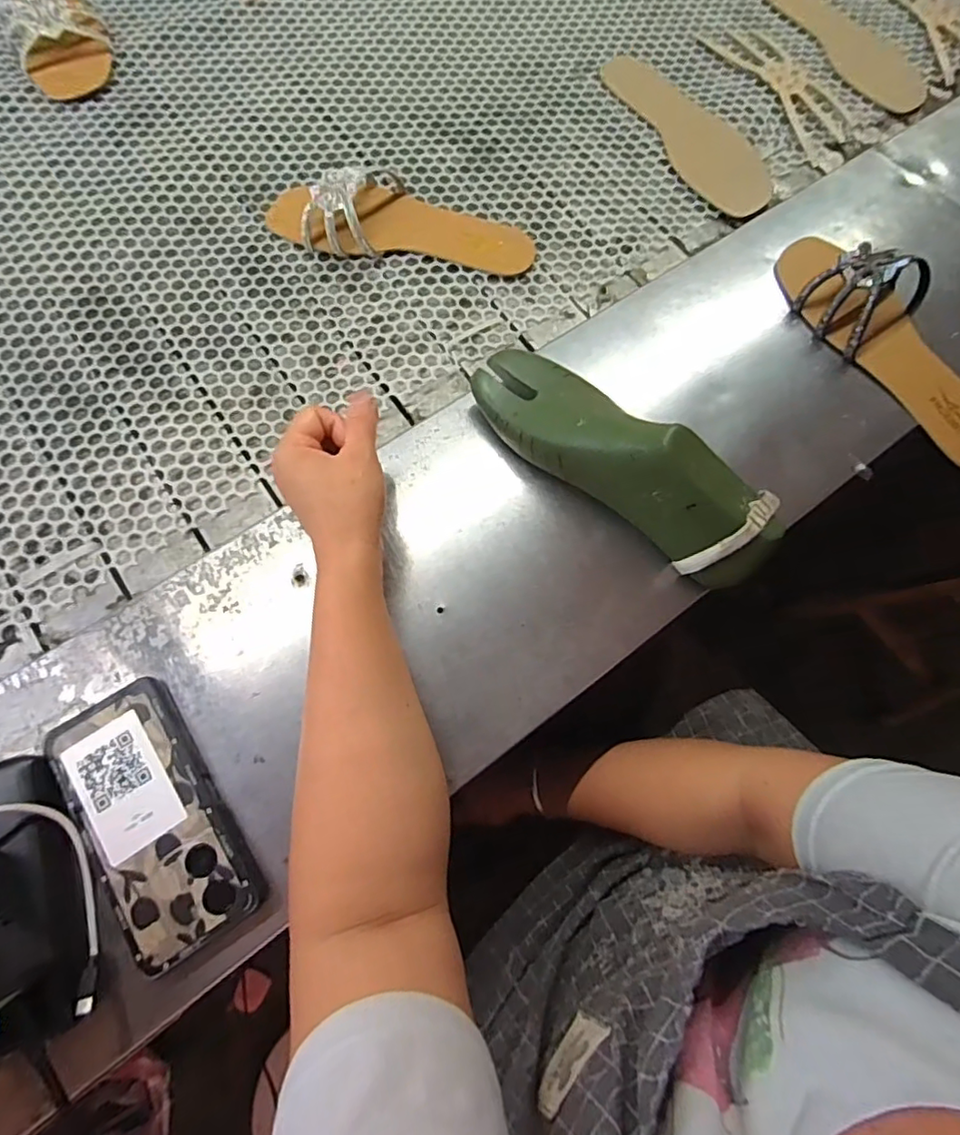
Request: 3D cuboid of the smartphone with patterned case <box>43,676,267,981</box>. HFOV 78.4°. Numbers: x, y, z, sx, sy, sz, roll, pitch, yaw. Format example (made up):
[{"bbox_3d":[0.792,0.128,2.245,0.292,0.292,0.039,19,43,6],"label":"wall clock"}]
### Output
[{"bbox_3d":[-0.203,0.153,0.367,0.076,0.014,0.162,-31,76,-13],"label":"smartphone with patterned case"}]

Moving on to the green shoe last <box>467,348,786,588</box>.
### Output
[{"bbox_3d":[0.097,-0.085,0.418,0.250,0.087,0.076,42,73,11],"label":"green shoe last"}]

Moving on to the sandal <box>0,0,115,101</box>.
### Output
[{"bbox_3d":[-0.461,-0.596,0.617,0.090,0.048,0.233,-25,74,-10],"label":"sandal"}]

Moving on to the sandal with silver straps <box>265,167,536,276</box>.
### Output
[{"bbox_3d":[-0.074,-0.338,0.550,0.250,0.049,0.107,13,71,2],"label":"sandal with silver straps"}]

